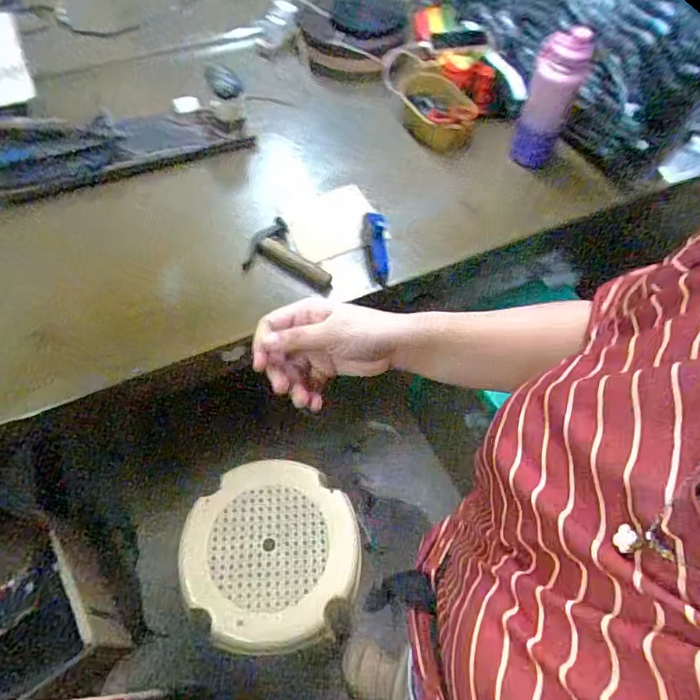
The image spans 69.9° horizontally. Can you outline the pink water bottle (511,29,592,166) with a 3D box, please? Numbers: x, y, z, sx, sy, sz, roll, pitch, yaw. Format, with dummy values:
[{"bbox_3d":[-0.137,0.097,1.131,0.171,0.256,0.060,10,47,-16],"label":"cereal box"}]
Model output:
[{"bbox_3d":[0.381,-0.473,0.976,0.094,0.251,0.086,20,60,11],"label":"pink water bottle"}]

